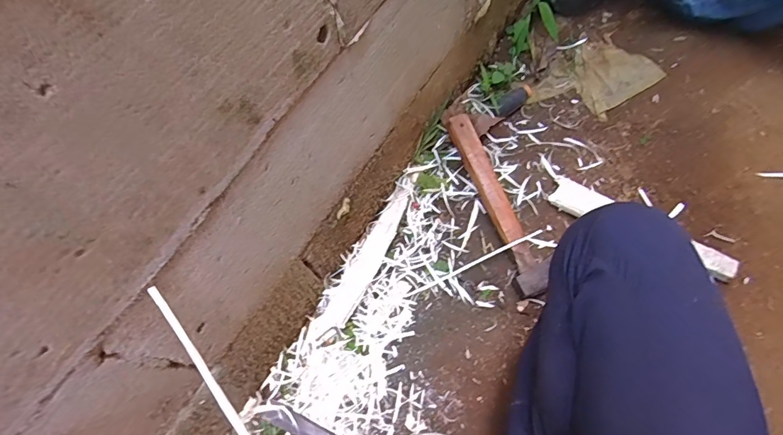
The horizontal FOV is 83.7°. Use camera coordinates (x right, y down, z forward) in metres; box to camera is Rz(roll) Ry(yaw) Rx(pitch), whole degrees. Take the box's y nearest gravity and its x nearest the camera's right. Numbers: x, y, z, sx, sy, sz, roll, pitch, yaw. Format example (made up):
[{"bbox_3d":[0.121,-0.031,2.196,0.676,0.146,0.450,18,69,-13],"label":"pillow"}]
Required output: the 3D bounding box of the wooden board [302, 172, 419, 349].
[{"bbox_3d":[-0.035,0.063,0.686,0.045,0.020,0.306,28,74,19],"label":"wooden board"}]

